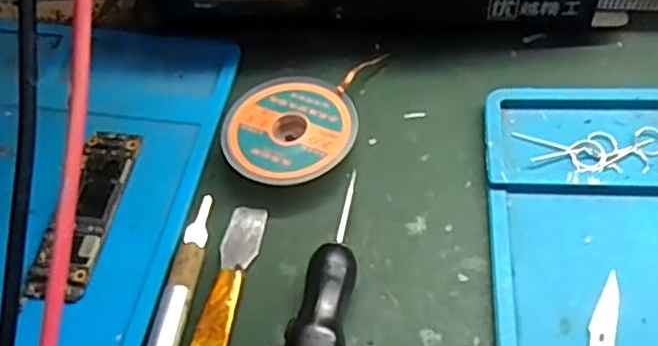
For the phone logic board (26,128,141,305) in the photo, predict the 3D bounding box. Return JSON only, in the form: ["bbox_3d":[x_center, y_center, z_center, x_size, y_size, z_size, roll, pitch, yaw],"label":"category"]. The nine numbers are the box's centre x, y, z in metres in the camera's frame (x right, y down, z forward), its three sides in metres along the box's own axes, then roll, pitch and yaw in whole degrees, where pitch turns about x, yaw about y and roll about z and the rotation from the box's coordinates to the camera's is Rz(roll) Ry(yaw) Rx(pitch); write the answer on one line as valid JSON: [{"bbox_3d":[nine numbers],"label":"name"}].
[{"bbox_3d":[-0.080,0.012,0.221,0.019,0.006,0.063,5,56,9],"label":"phone logic board"}]

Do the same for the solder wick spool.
[{"bbox_3d":[-0.010,-0.016,0.232,0.053,0.011,0.047,-11,55,-1],"label":"solder wick spool"}]

